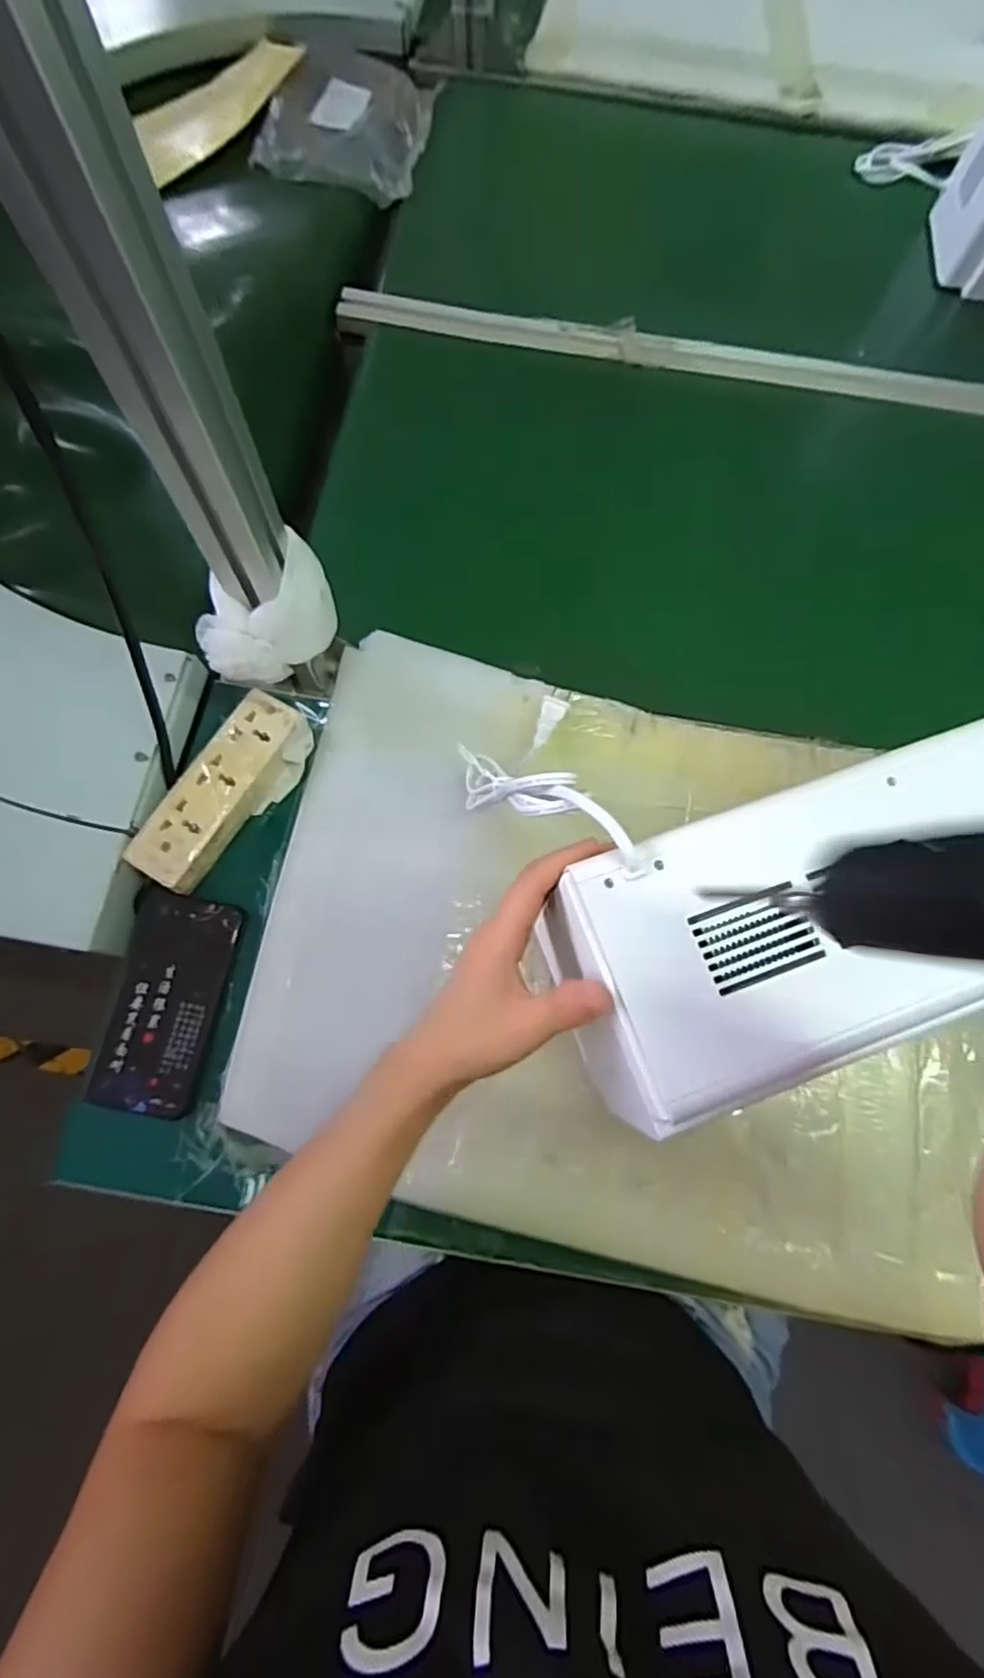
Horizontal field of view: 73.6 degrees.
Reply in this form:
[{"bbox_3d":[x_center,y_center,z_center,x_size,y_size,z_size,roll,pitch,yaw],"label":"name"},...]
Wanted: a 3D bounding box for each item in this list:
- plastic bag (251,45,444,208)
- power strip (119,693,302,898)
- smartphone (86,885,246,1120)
[{"bbox_3d":[-0.167,-0.854,0.780,0.182,0.038,0.193,16,74,3],"label":"plastic bag"},{"bbox_3d":[-0.217,-0.040,0.525,0.057,0.031,0.167,29,75,6],"label":"power strip"},{"bbox_3d":[-0.248,0.120,0.491,0.084,0.010,0.155,10,74,1],"label":"smartphone"}]

